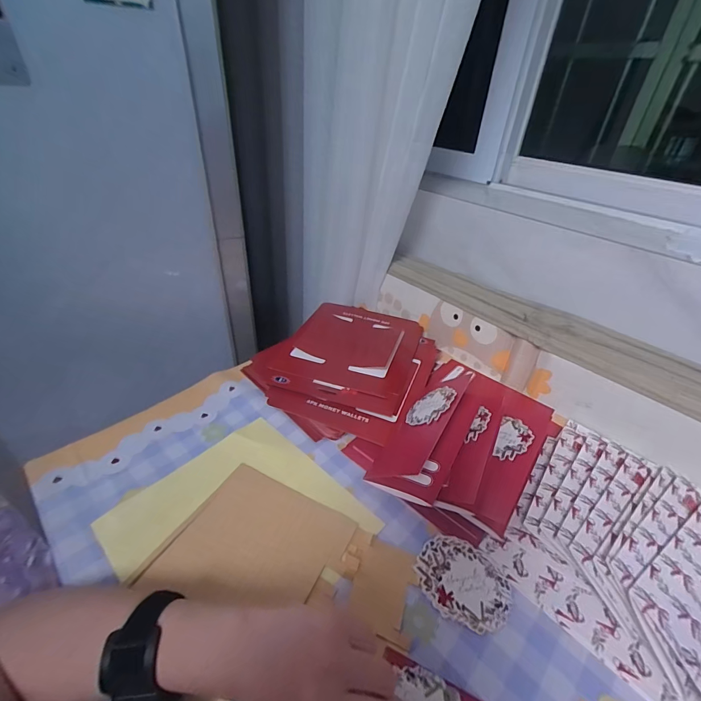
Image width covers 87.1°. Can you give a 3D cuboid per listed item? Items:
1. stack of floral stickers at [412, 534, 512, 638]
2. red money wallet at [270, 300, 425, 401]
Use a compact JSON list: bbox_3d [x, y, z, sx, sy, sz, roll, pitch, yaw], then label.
[{"bbox_3d":[0.107,0.220,0.354,0.086,0.004,0.070,26,42,27],"label":"stack of floral stickers"},{"bbox_3d":[0.009,-0.016,0.622,0.199,0.010,0.231,13,38,13],"label":"red money wallet"}]

